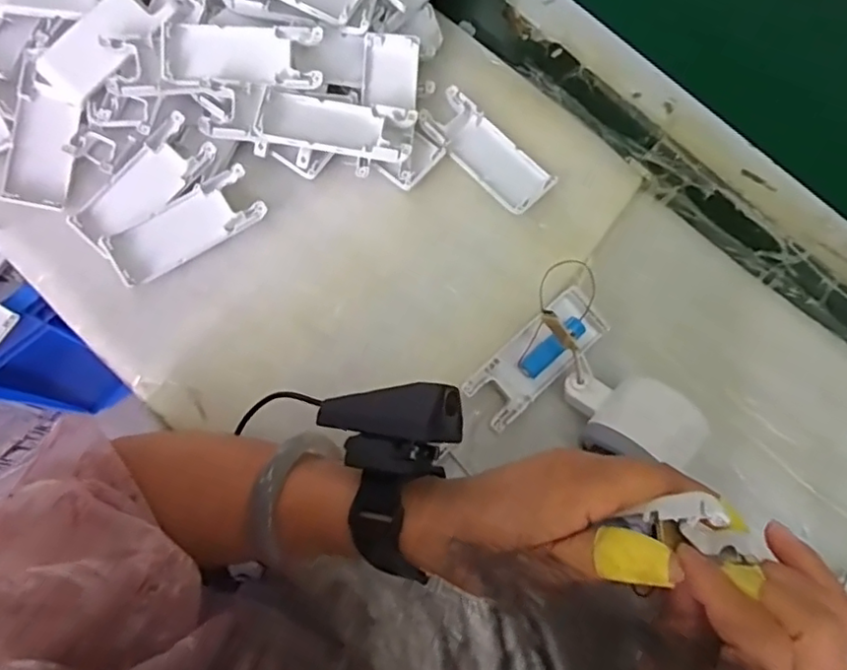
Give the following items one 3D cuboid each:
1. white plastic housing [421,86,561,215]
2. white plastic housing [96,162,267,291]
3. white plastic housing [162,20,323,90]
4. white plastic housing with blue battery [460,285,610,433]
[{"bbox_3d":[0.045,-0.131,0.427,0.042,0.014,0.102,-43,80,-11],"label":"white plastic housing"},{"bbox_3d":[-0.163,-0.074,0.409,0.104,0.014,0.039,-31,78,-9],"label":"white plastic housing"},{"bbox_3d":[-0.122,-0.190,0.403,0.102,0.014,0.047,2,75,-1],"label":"white plastic housing"},{"bbox_3d":[0.074,0.015,0.393,0.103,0.019,0.038,-41,80,-11],"label":"white plastic housing with blue battery"}]

